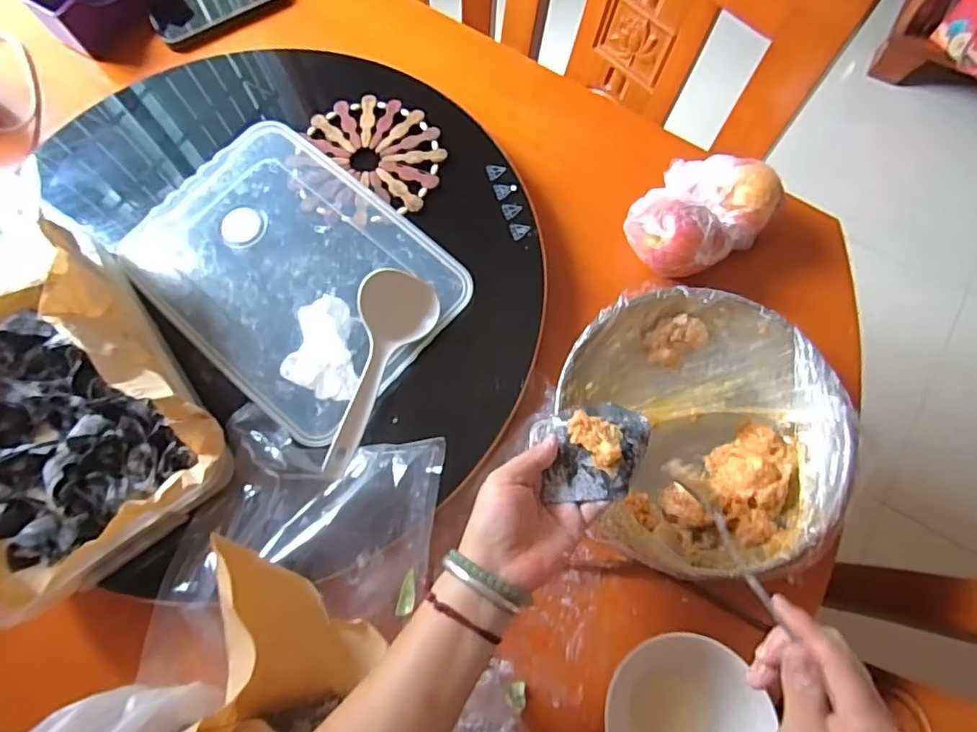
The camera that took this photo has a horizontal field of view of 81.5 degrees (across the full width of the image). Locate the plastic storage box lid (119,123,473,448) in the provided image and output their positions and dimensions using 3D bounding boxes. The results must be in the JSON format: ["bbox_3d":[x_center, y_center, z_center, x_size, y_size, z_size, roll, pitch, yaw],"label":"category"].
[{"bbox_3d":[-0.206,-0.106,0.593,0.334,0.017,0.246,41,76,13],"label":"plastic storage box lid"}]

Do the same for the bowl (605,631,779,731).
[{"bbox_3d":[0.163,0.291,0.463,0.127,0.067,0.123,-27,73,-9],"label":"bowl"}]

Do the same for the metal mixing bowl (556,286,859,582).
[{"bbox_3d":[0.203,0.059,0.547,0.242,0.069,0.261,0,71,0],"label":"metal mixing bowl"}]

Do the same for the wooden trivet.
[{"bbox_3d":[-0.139,-0.234,0.645,0.164,0.008,0.167,0,71,0],"label":"wooden trivet"}]

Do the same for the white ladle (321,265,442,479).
[{"bbox_3d":[-0.114,0.004,0.530,0.073,0.014,0.197,29,78,-24],"label":"white ladle"}]

